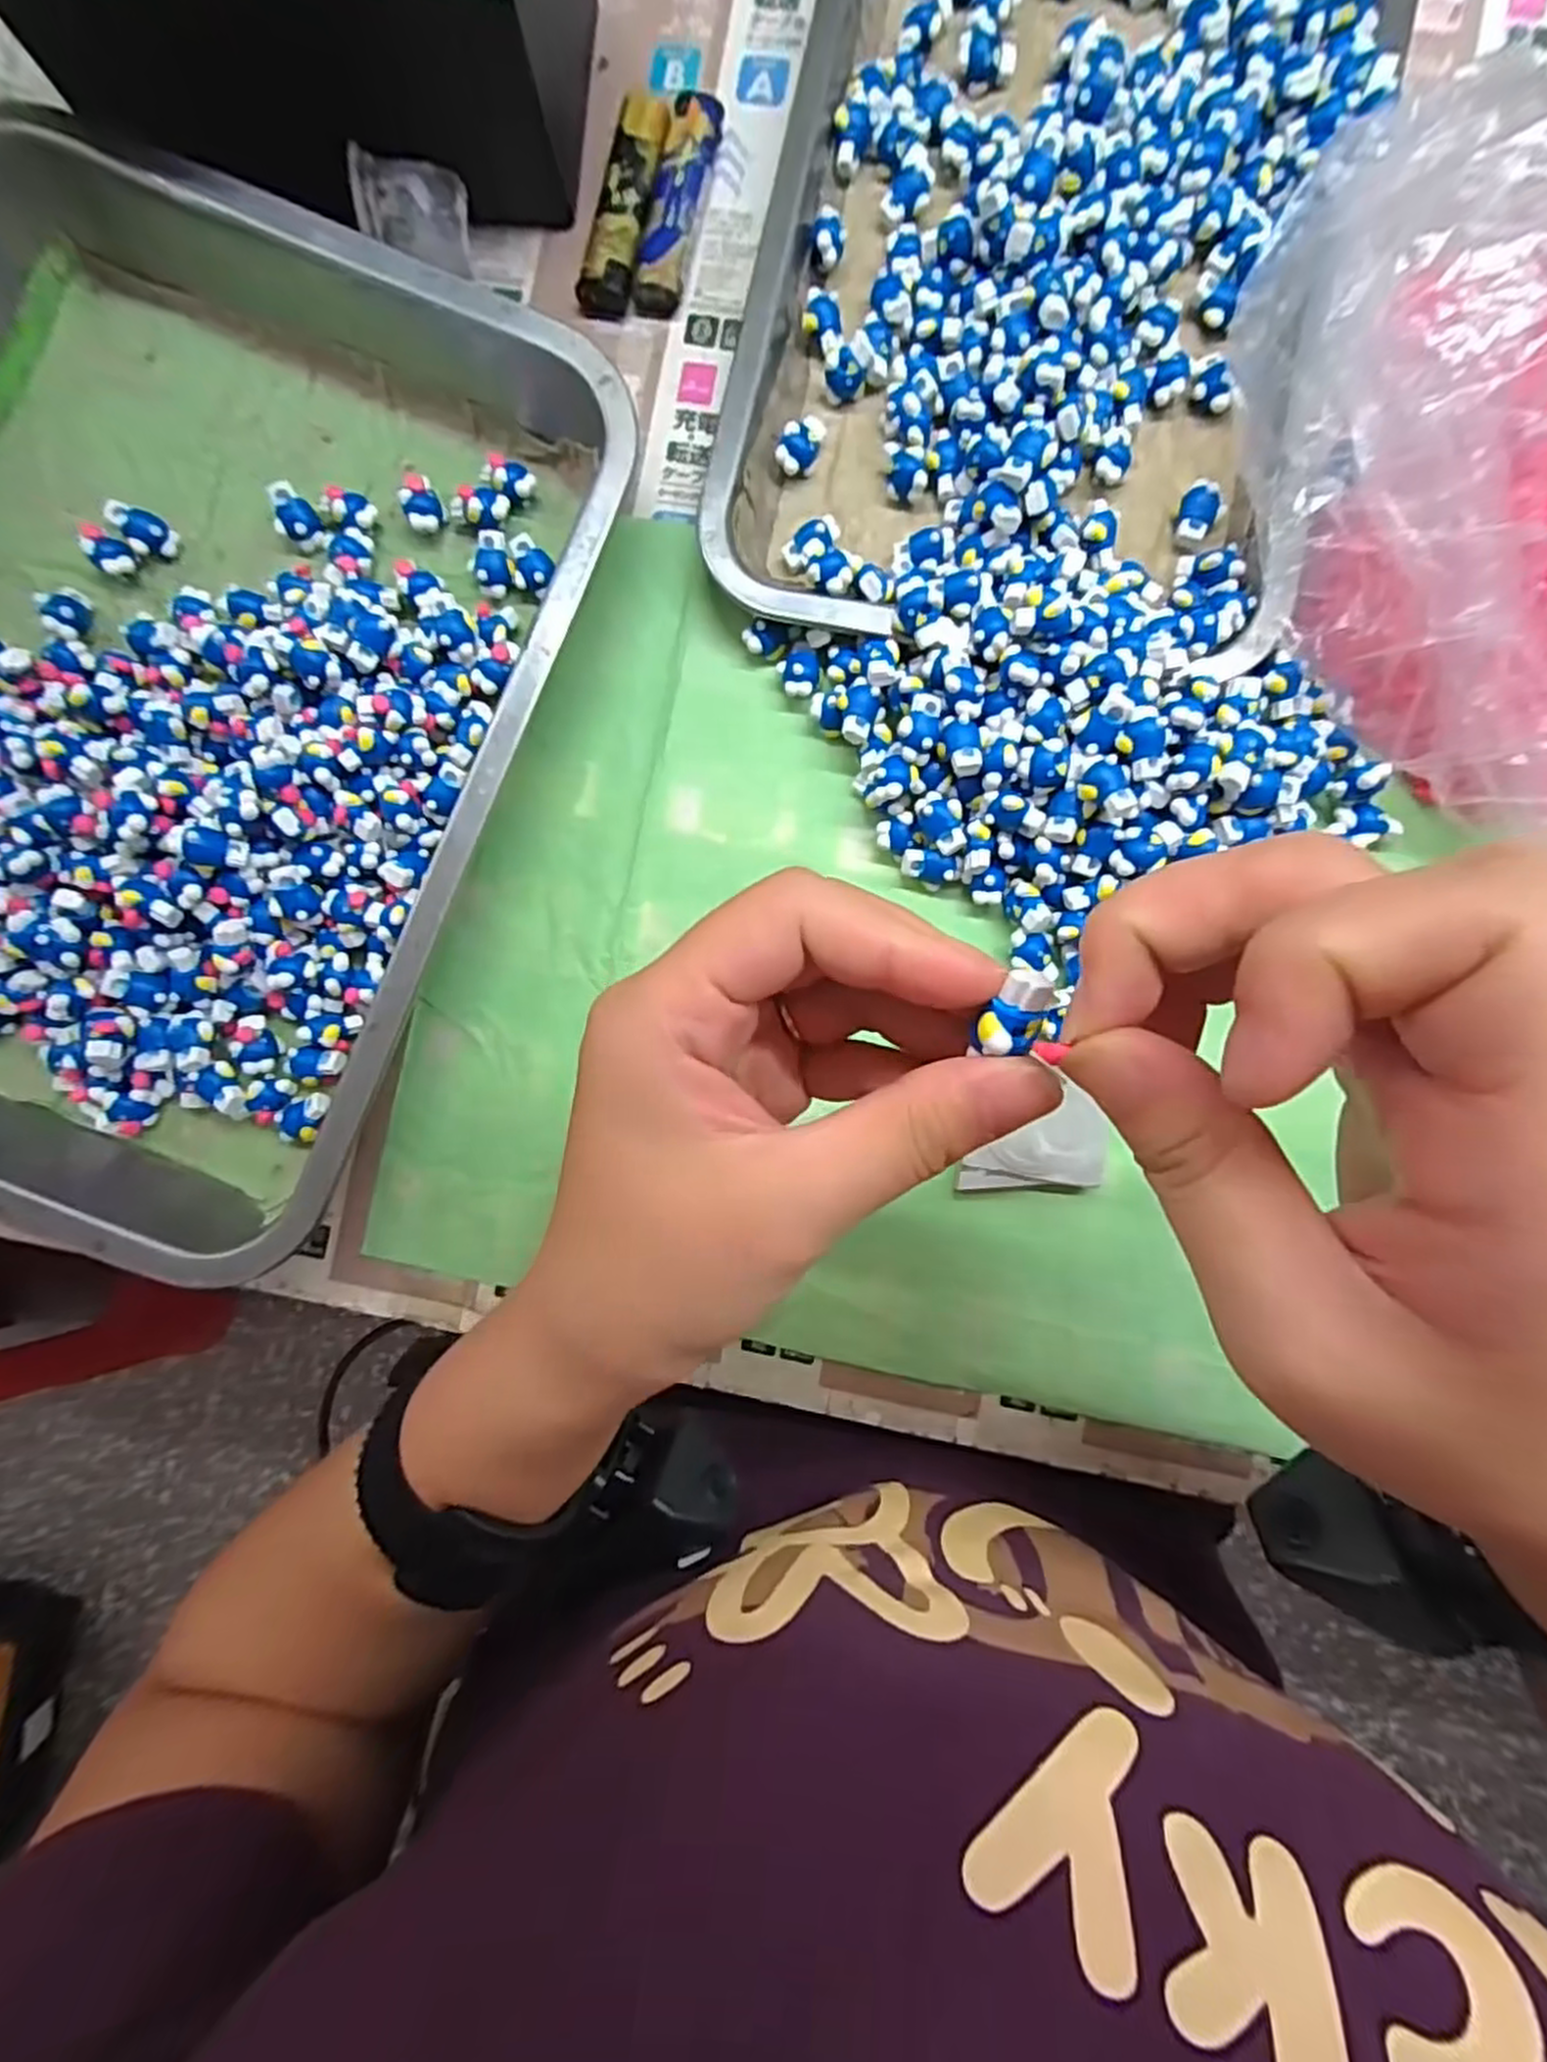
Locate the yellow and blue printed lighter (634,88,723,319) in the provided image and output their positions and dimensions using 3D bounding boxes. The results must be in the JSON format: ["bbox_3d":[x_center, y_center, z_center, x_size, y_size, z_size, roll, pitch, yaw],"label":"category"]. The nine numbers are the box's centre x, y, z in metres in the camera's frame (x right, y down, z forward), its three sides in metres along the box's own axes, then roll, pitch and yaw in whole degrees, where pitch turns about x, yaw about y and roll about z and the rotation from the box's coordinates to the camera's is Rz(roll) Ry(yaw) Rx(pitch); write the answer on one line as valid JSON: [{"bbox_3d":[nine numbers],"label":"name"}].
[{"bbox_3d":[-0.037,-0.330,0.303,0.019,0.014,0.085,13,88,5],"label":"yellow and blue printed lighter"}]

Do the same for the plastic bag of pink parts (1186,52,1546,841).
[{"bbox_3d":[0.248,-0.174,0.237,0.165,0.090,0.245,-5,87,4],"label":"plastic bag of pink parts"}]

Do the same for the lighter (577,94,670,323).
[{"bbox_3d":[-0.058,-0.329,0.305,0.022,0.012,0.082,16,89,5],"label":"lighter"}]

